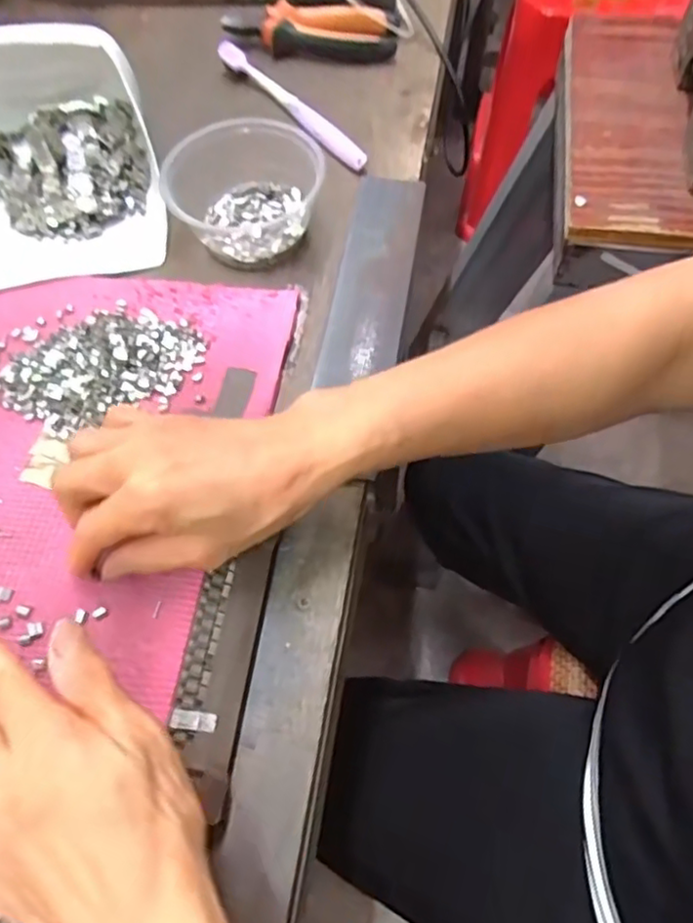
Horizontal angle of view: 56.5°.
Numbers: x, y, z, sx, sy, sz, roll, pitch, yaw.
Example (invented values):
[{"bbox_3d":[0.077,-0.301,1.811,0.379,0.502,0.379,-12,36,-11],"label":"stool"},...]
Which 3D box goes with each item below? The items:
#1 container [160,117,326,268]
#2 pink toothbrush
[{"bbox_3d":[-0.067,-0.193,0.453,0.095,0.049,0.100,-1,63,2],"label":"container"},{"bbox_3d":[-0.045,-0.292,0.519,0.017,0.019,0.182,-39,68,-16],"label":"pink toothbrush"}]

